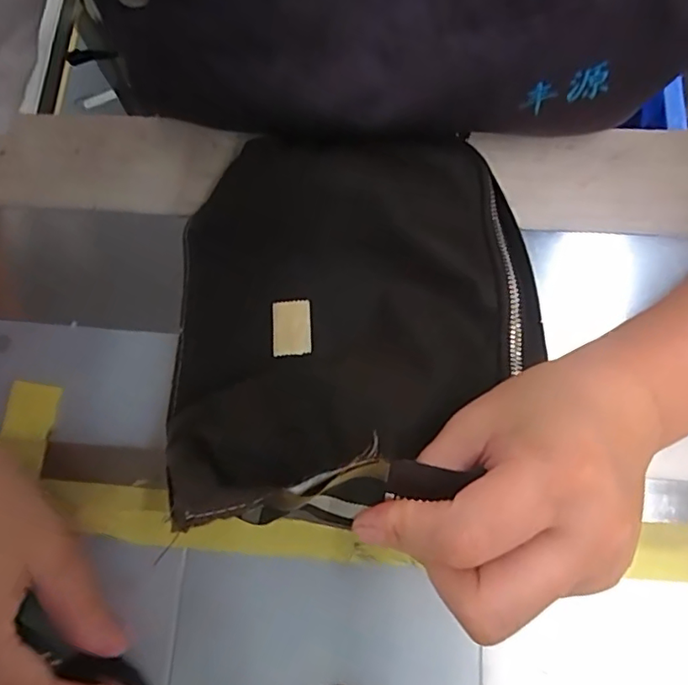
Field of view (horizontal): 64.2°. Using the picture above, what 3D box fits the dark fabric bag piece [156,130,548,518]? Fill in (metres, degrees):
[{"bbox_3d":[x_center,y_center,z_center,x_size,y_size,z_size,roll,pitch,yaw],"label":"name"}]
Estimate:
[{"bbox_3d":[0.004,-0.015,0.229,0.167,0.086,0.193,-2,75,1],"label":"dark fabric bag piece"}]

